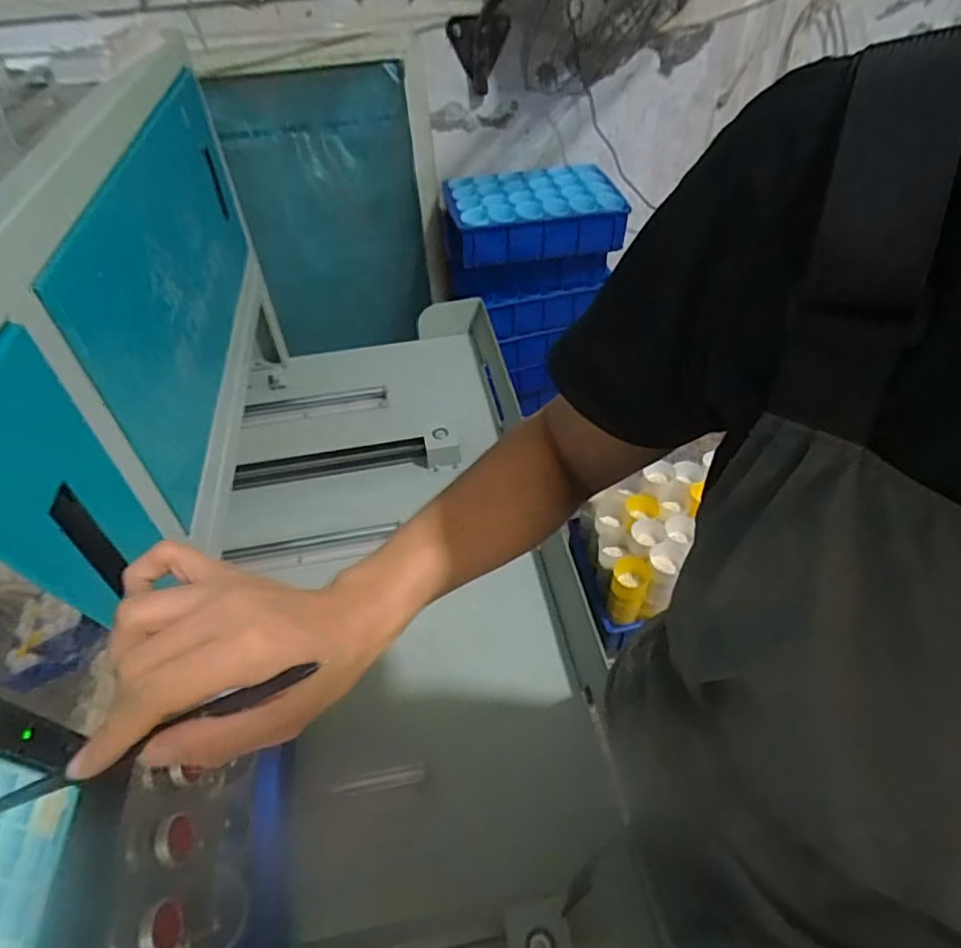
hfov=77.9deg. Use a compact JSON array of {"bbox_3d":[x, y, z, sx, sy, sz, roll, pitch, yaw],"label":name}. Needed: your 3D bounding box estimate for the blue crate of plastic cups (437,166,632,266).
[{"bbox_3d":[0.125,-0.640,1.421,0.409,0.109,0.258,-9,46,-5],"label":"blue crate of plastic cups"}]

